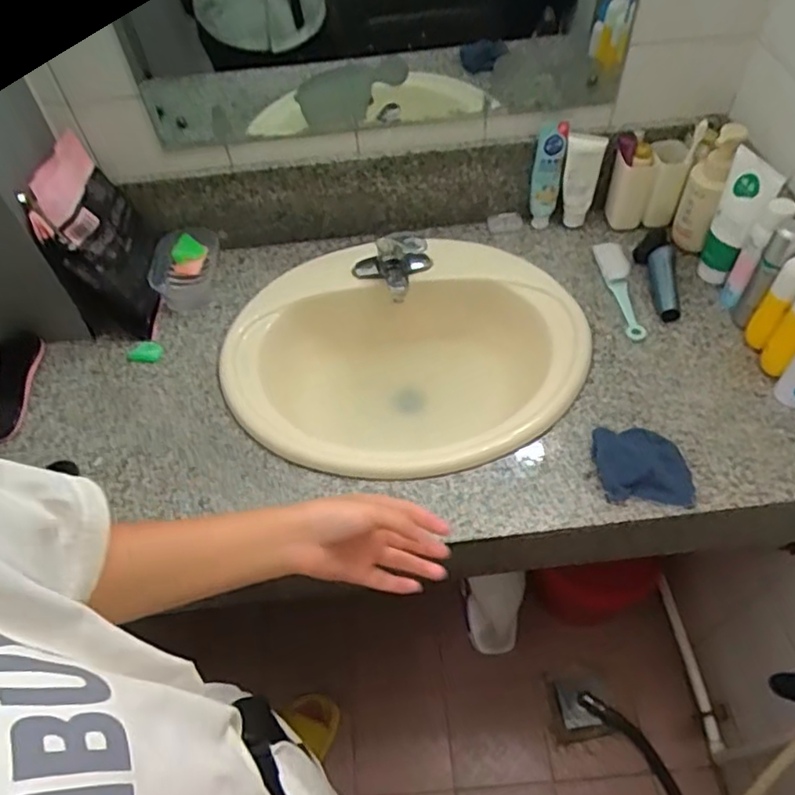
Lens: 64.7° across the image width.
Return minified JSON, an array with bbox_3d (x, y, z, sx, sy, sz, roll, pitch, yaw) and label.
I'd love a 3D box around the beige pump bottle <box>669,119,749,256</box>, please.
[{"bbox_3d":[0.468,-0.312,0.965,0.054,0.204,0.065,19,58,16],"label":"beige pump bottle"}]

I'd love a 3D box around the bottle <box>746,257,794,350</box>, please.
[{"bbox_3d":[0.510,-0.118,0.850,0.039,0.151,0.049,33,62,24],"label":"bottle"}]

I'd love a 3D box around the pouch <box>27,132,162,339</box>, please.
[{"bbox_3d":[-0.456,-0.241,0.966,0.115,0.238,0.214,-14,55,-7],"label":"pouch"}]

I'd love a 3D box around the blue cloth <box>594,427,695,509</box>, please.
[{"bbox_3d":[0.304,0.083,0.781,0.111,0.020,0.108,3,54,5],"label":"blue cloth"}]

